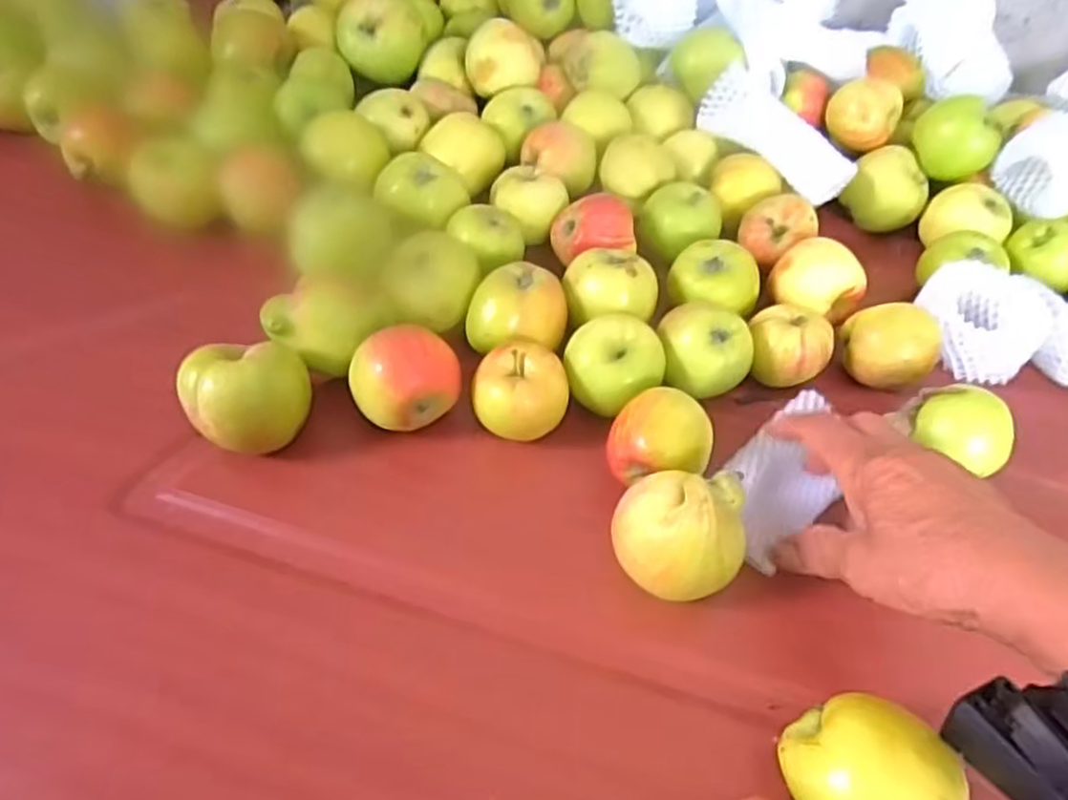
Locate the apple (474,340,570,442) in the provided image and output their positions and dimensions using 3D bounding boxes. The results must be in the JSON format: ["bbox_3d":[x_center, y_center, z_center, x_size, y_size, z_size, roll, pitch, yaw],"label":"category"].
[{"bbox_3d":[-0.007,0.001,0.442,0.053,0.056,0.048,5,51,-3],"label":"apple"}]

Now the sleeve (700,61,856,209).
[{"bbox_3d":[0.189,-0.202,0.578,0.126,0.036,0.048,39,61,5],"label":"sleeve"}]

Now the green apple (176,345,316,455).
[{"bbox_3d":[-0.159,-0.001,0.418,0.064,0.061,0.054,-22,57,-23],"label":"green apple"}]

